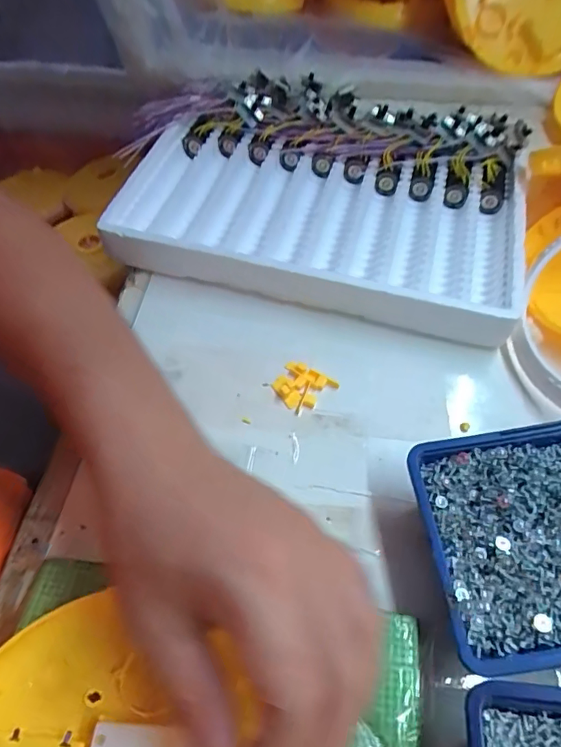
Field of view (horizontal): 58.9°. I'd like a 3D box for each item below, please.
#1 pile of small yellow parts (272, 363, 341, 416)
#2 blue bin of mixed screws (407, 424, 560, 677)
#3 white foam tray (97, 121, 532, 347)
[{"bbox_3d":[0.016,0.010,0.368,0.038,0.007,0.035,36,63,21],"label":"pile of small yellow parts"},{"bbox_3d":[0.149,0.092,0.276,0.137,0.050,0.122,-3,56,-2],"label":"blue bin of mixed screws"},{"bbox_3d":[0.038,-0.153,0.451,0.346,0.043,0.218,13,57,9],"label":"white foam tray"}]

